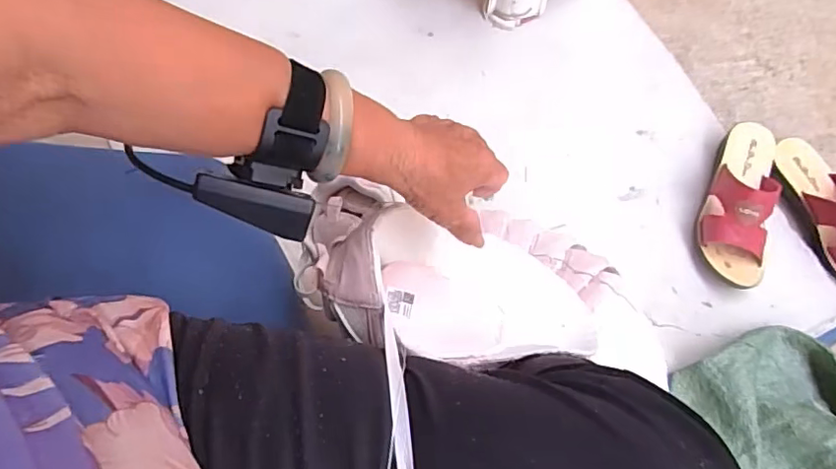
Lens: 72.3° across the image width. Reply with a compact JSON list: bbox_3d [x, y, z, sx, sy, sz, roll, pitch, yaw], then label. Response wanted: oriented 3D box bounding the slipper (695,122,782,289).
[{"bbox_3d":[0.436,-0.049,0.762,0.087,0.080,0.227,17,73,8],"label":"slipper"}]

